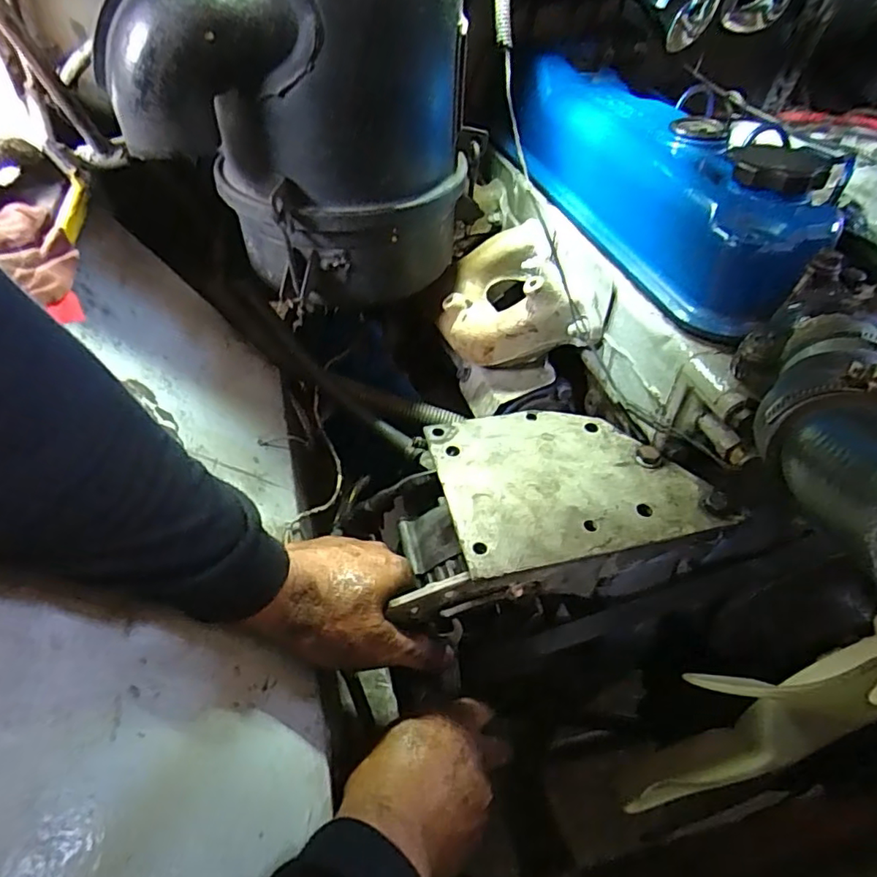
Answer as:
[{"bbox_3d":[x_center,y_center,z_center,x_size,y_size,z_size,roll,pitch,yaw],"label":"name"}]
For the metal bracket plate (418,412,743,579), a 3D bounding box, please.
[{"bbox_3d":[0.091,0.026,0.415,0.177,0.013,0.136,-10,51,-10],"label":"metal bracket plate"}]

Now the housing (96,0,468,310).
[{"bbox_3d":[-0.094,-0.253,0.451,0.214,0.259,0.208,8,50,5],"label":"housing"}]

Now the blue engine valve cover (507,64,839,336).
[{"bbox_3d":[0.178,-0.237,0.504,0.120,0.088,0.406,-14,52,-13],"label":"blue engine valve cover"}]

